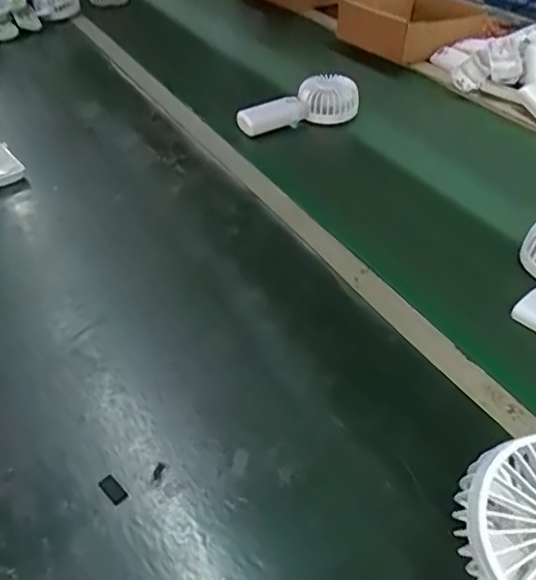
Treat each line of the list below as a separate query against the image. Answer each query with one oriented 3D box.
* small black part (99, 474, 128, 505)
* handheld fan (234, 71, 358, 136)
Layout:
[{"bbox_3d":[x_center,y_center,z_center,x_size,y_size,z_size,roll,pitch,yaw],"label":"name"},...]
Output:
[{"bbox_3d":[-0.111,0.141,0.402,0.023,0.004,0.011,31,51,31],"label":"small black part"},{"bbox_3d":[0.042,-0.268,0.823,0.185,0.064,0.051,-13,43,-16],"label":"handheld fan"}]

